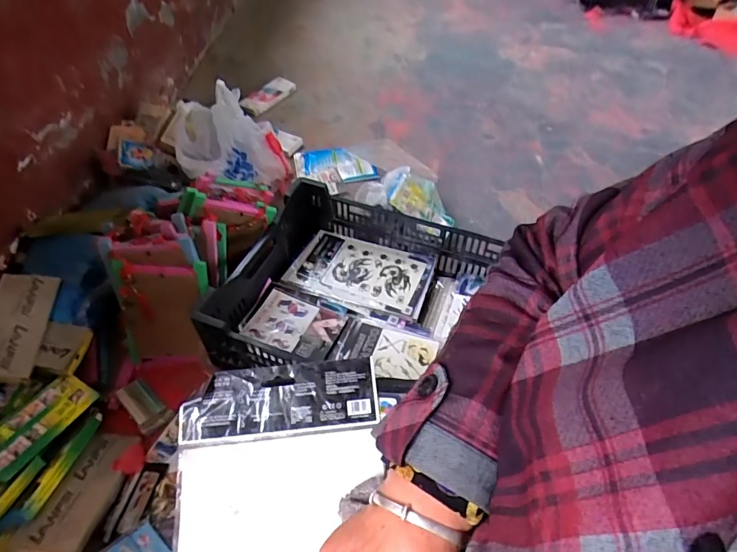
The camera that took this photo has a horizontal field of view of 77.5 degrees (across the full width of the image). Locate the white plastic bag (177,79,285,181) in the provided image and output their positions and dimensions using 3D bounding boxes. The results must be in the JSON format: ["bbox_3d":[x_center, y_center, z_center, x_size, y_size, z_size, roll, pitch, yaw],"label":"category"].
[{"bbox_3d":[-0.334,-0.336,1.120,0.151,0.278,0.236,19,52,15],"label":"white plastic bag"}]

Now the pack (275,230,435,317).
[{"bbox_3d":[-0.017,-0.020,0.982,0.294,0.016,0.162,16,52,13],"label":"pack"}]

